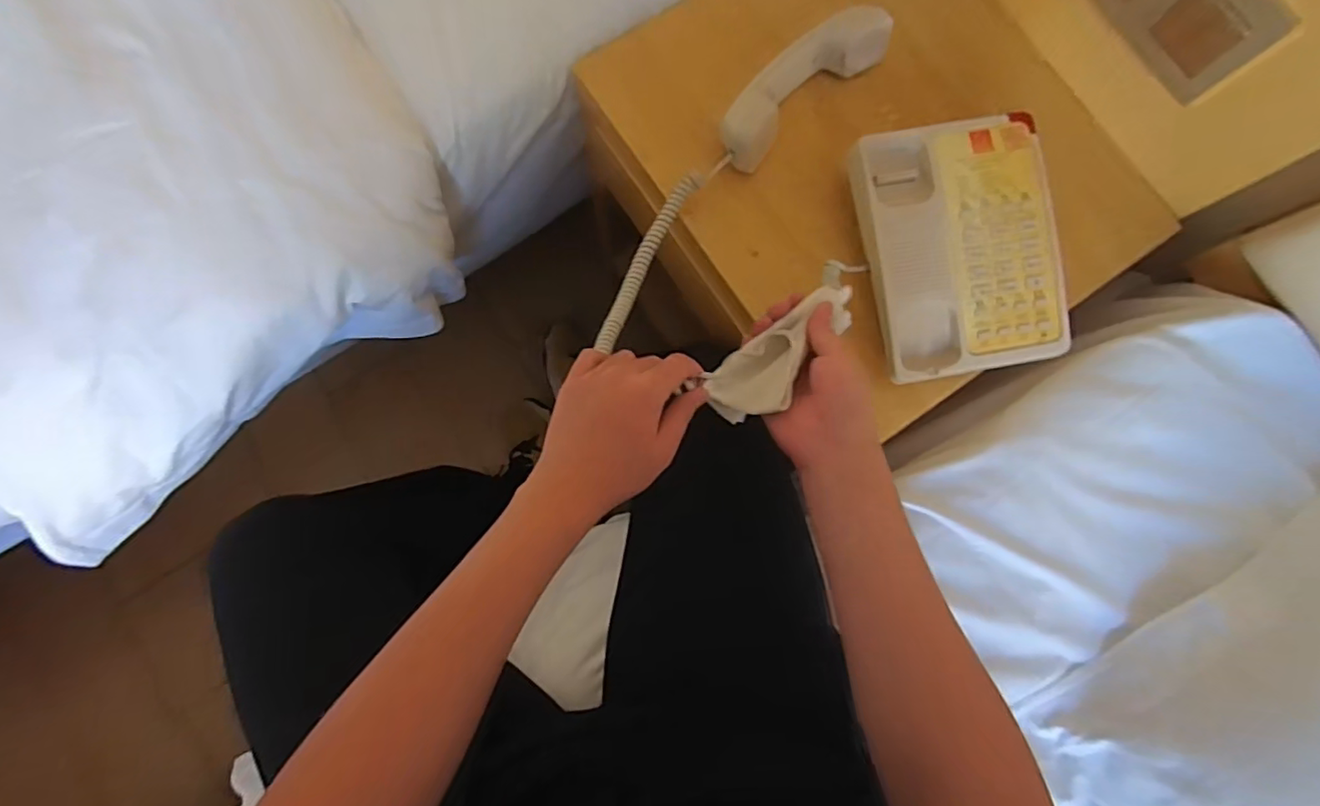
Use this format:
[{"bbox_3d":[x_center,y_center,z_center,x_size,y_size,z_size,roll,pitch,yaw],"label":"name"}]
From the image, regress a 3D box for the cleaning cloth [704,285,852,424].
[{"bbox_3d":[0.097,-0.042,0.465,0.138,0.042,0.052,-45,85,-3],"label":"cleaning cloth"}]

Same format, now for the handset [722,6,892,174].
[{"bbox_3d":[0.134,-0.313,0.585,0.199,0.055,0.062,-42,85,-7],"label":"handset"}]

